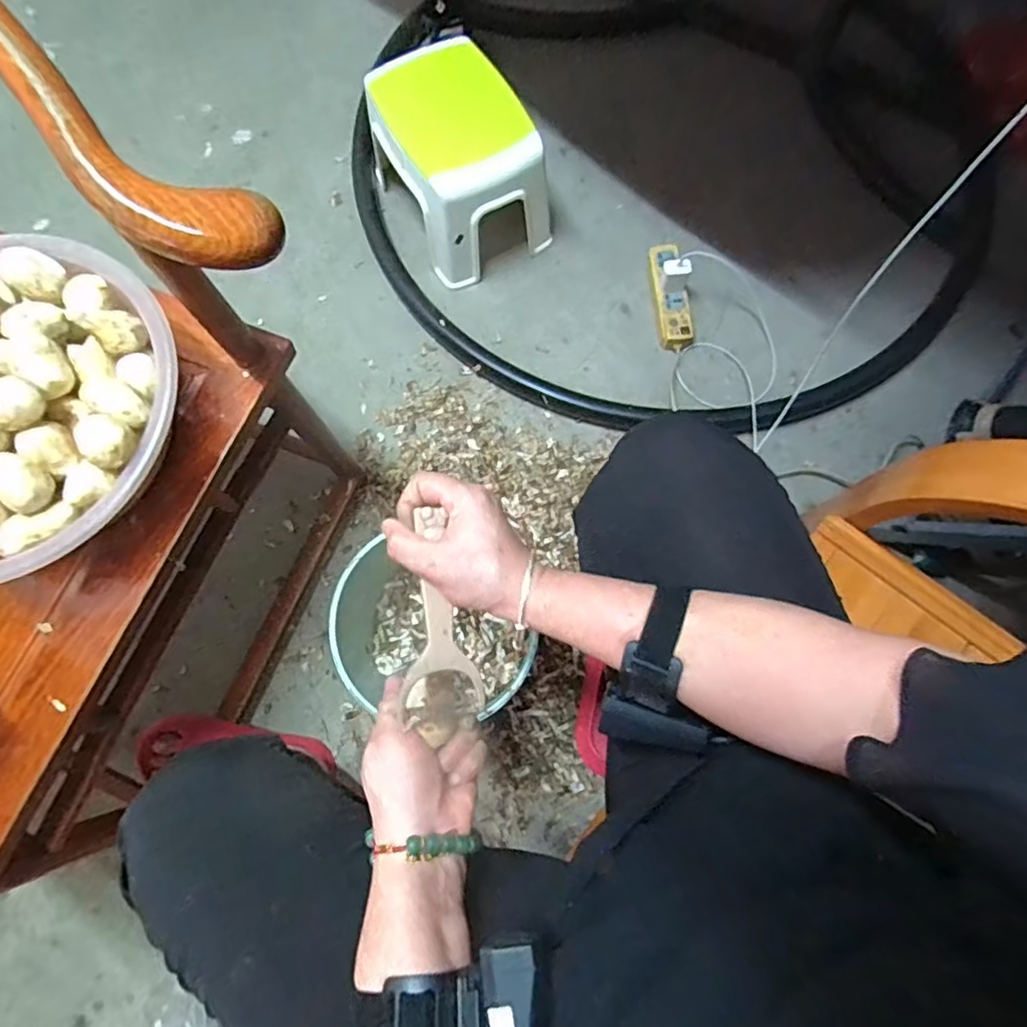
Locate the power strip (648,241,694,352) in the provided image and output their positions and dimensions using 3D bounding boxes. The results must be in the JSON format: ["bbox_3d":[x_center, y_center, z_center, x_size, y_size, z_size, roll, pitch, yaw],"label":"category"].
[{"bbox_3d":[0.276,-0.381,1.033,0.051,0.039,0.198,-5,75,-2],"label":"power strip"}]

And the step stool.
[{"bbox_3d":[-0.082,-0.576,0.995,0.213,0.210,0.253,-28,77,-8],"label":"step stool"}]

